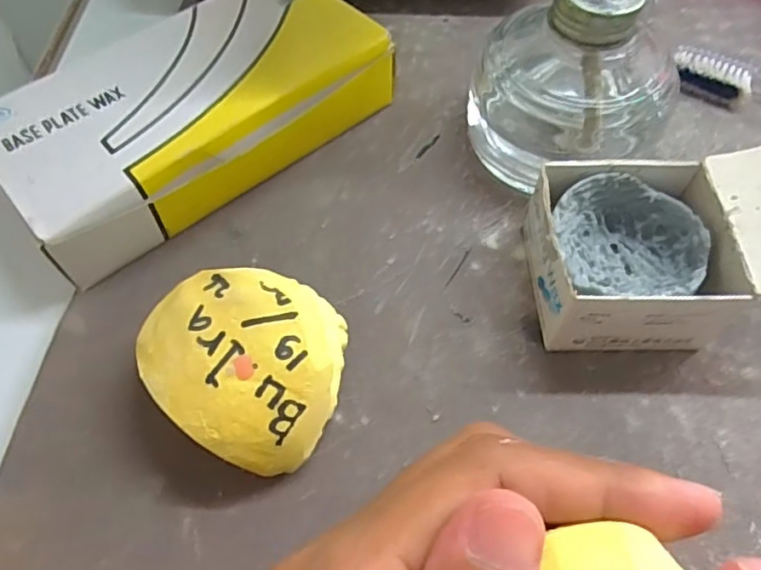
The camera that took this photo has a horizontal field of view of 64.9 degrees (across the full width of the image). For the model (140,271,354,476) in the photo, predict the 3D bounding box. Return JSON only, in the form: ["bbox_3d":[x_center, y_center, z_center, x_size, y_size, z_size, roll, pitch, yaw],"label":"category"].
[{"bbox_3d":[-0.041,0.027,0.182,0.056,0.036,0.053,-1,60,1],"label":"model"}]

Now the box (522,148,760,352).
[{"bbox_3d":[0.104,-0.016,0.190,0.109,0.062,0.061,-1,60,1],"label":"box"}]

